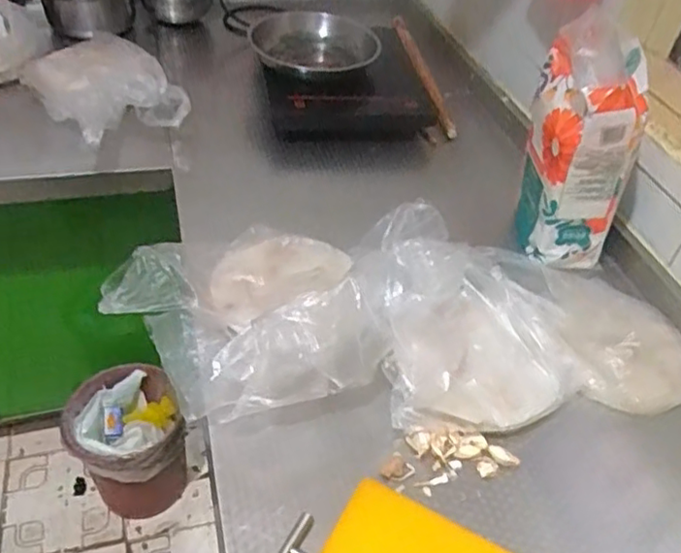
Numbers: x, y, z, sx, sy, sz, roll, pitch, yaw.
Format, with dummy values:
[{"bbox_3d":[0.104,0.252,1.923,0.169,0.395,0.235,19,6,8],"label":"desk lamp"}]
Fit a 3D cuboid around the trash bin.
[{"bbox_3d":[-0.418,0.360,1.291,0.222,0.242,0.259,-10,46,-18],"label":"trash bin"}]

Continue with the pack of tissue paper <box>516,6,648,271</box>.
[{"bbox_3d":[0.301,-0.152,0.805,0.113,0.277,0.123,5,43,-3],"label":"pack of tissue paper"}]

